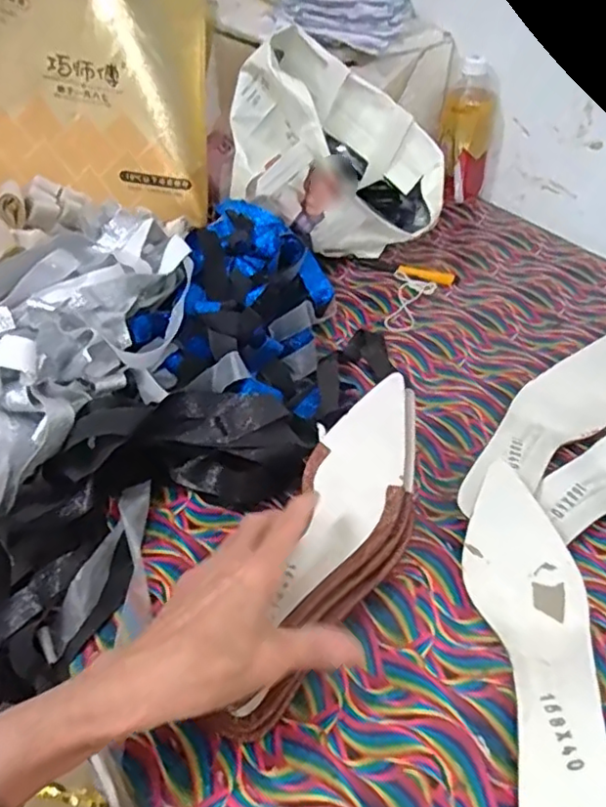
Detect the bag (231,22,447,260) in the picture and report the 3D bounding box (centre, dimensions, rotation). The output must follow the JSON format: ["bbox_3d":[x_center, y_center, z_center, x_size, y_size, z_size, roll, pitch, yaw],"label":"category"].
[{"bbox_3d":[0.035,-0.284,0.738,0.230,0.213,0.180,-4,43,-5],"label":"bag"}]

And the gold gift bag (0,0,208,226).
[{"bbox_3d":[-0.246,-0.428,0.684,0.300,0.419,0.101,-2,14,-25],"label":"gold gift bag"}]

